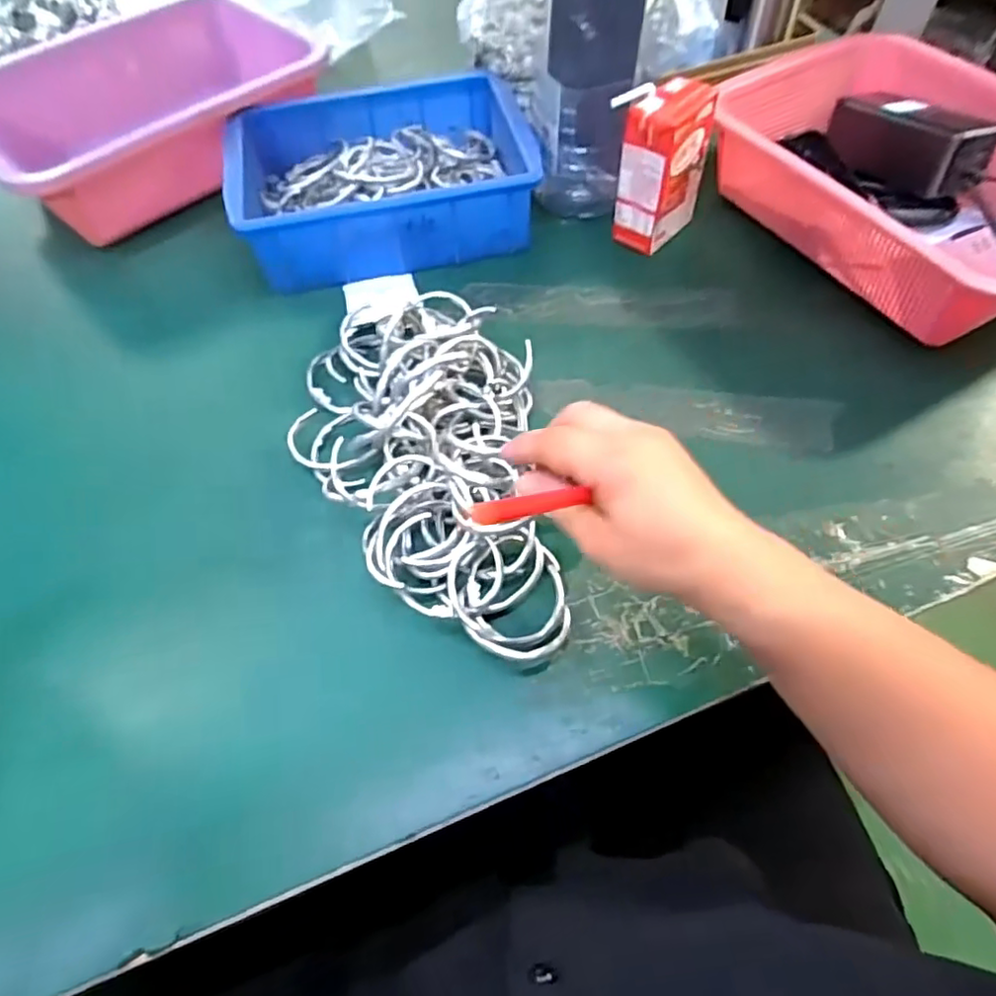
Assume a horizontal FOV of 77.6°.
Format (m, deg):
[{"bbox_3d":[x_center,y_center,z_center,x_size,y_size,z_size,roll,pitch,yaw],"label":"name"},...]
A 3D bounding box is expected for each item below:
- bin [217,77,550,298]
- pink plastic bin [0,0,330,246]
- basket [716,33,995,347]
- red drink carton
[{"bbox_3d":[-0.098,-0.277,0.537,0.233,0.071,0.167,-9,59,-4],"label":"bin"},{"bbox_3d":[-0.331,-0.370,0.598,0.302,0.081,0.250,-38,65,-20],"label":"pink plastic bin"},{"bbox_3d":[0.321,-0.244,0.483,0.203,0.095,0.288,-28,62,-15],"label":"basket"},{"bbox_3d":[0.131,-0.264,0.496,0.070,0.108,0.044,-40,66,-21],"label":"red drink carton"}]

